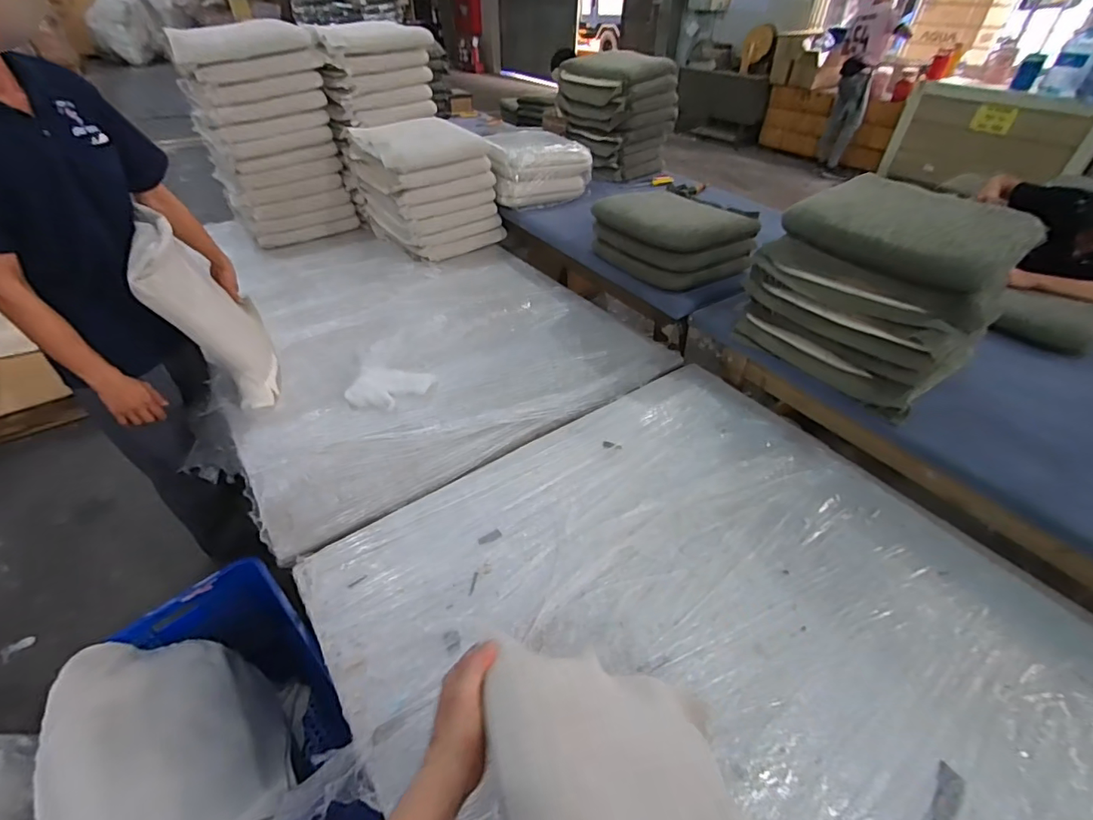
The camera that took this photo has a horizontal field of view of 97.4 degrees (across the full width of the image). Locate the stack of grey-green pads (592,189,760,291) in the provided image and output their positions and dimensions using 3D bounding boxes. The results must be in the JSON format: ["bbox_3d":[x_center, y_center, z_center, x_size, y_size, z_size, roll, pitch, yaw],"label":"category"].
[{"bbox_3d":[0.430,-0.593,1.617,0.322,0.205,0.466,-28,49,-29],"label":"stack of grey-green pads"}]

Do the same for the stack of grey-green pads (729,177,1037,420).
[{"bbox_3d":[0.823,-0.293,1.197,0.417,0.376,0.466,-24,47,-26],"label":"stack of grey-green pads"}]

